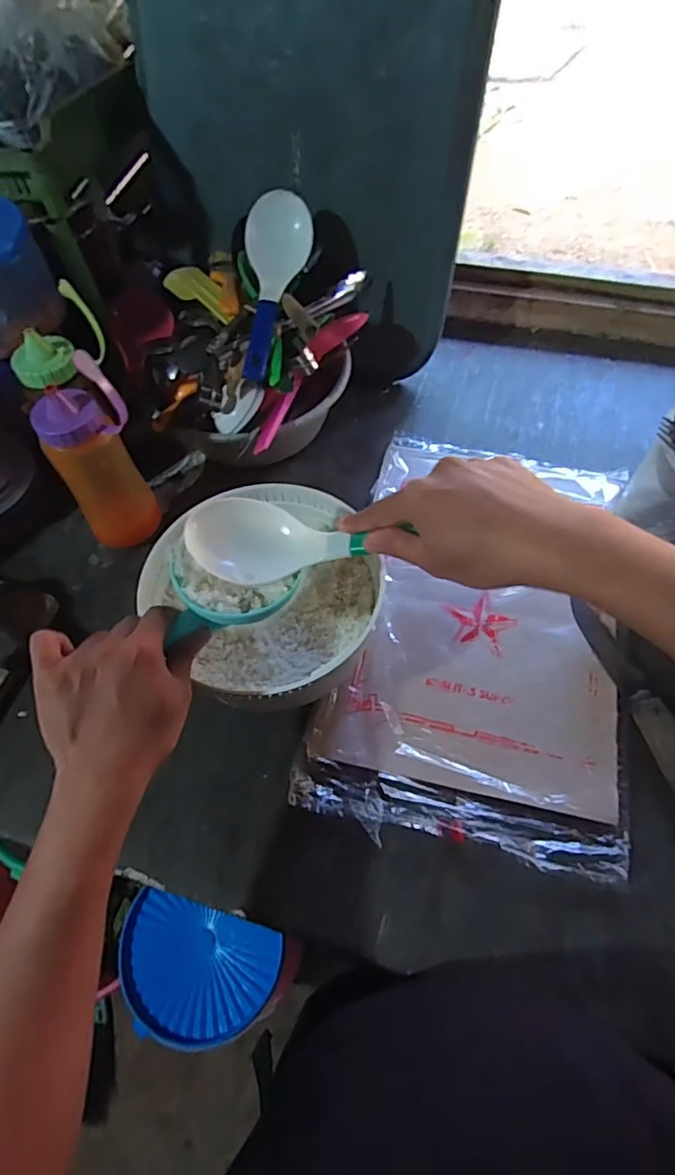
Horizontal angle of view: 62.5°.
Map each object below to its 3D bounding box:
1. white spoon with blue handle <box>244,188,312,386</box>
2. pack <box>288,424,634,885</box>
[{"bbox_3d":[-0.068,-0.309,0.577,0.069,0.038,0.215,2,75,4],"label":"white spoon with blue handle"},{"bbox_3d":[0.145,0.025,0.563,0.268,0.021,0.437,10,59,8],"label":"pack"}]

